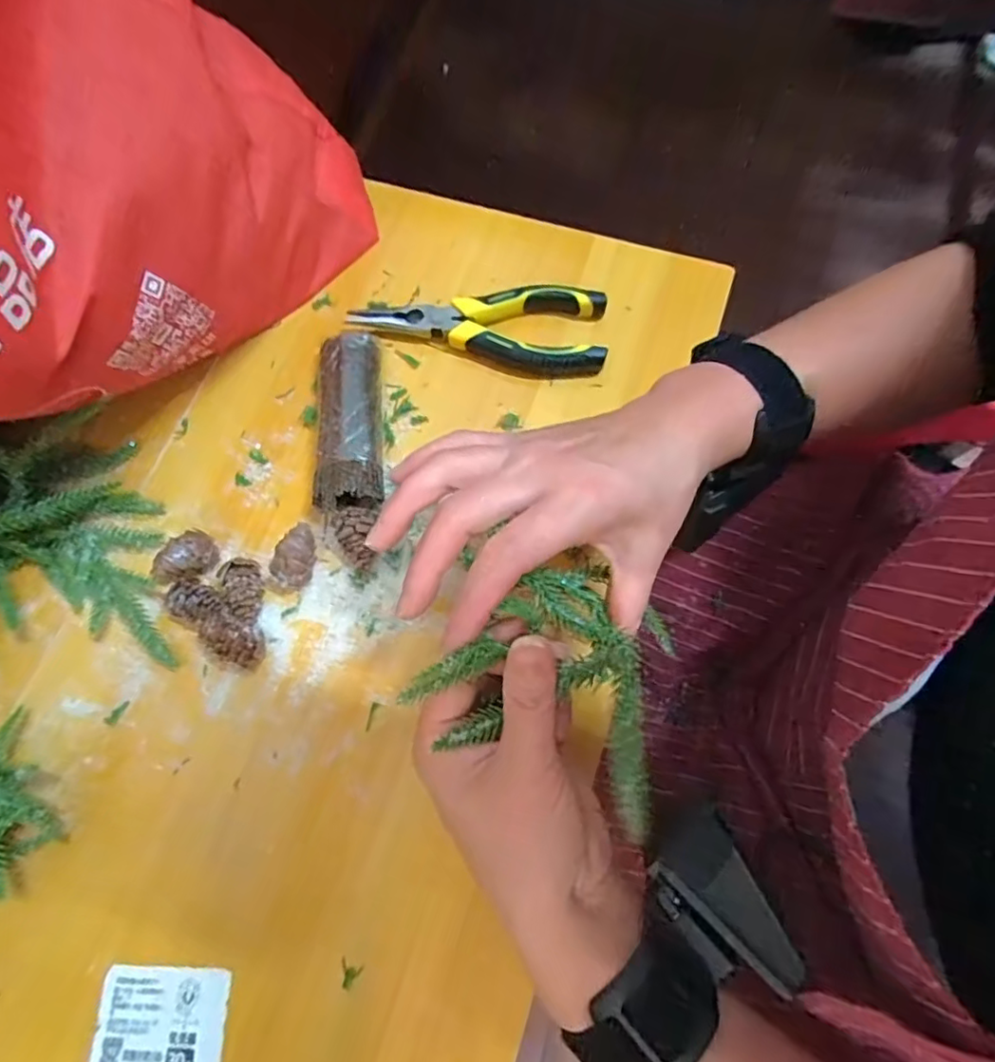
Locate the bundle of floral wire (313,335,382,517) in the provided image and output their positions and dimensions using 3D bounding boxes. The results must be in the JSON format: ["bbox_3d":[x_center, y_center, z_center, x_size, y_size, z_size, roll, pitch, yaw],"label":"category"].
[{"bbox_3d":[-0.086,-0.063,0.342,0.036,0.030,0.110,-7,71,0],"label":"bundle of floral wire"}]

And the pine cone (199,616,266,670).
[{"bbox_3d":[-0.134,0.058,0.304,0.031,0.024,0.022,19,73,9],"label":"pine cone"}]

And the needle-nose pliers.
[{"bbox_3d":[-0.013,-0.124,0.366,0.155,0.022,0.055,0,71,3],"label":"needle-nose pliers"}]

